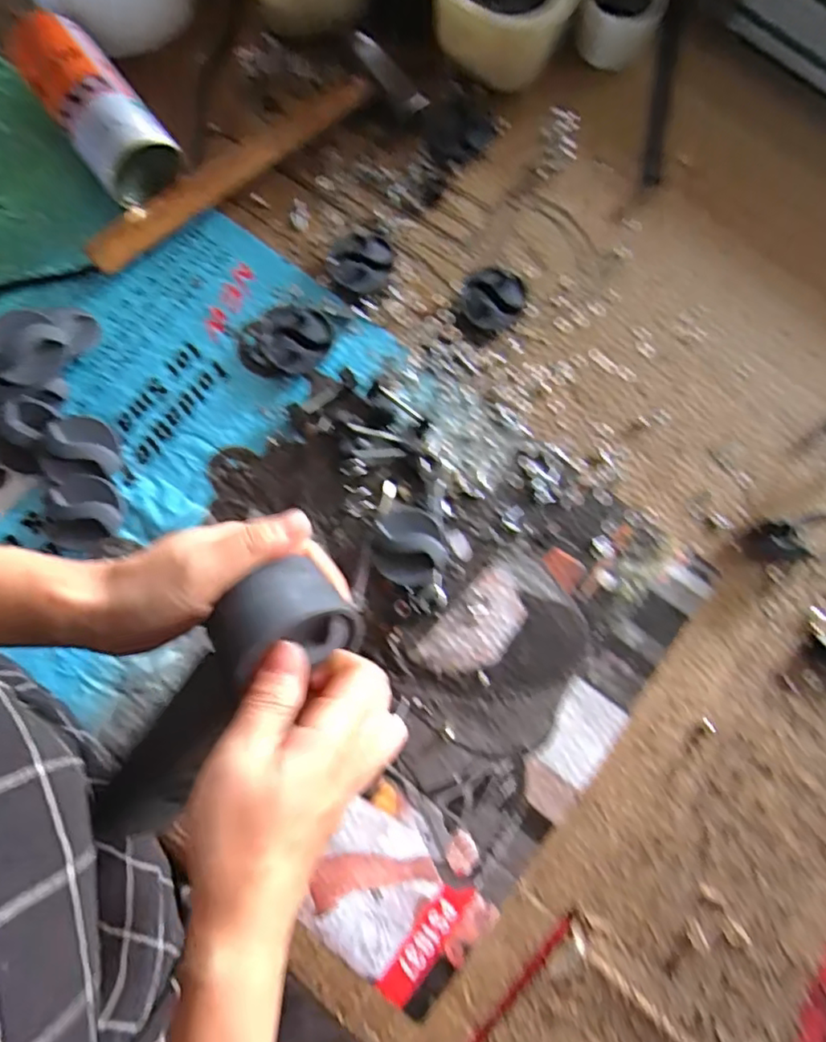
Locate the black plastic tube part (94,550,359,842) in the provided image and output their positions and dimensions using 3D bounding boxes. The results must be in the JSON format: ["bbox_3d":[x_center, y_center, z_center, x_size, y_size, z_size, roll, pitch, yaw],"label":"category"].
[{"bbox_3d":[-0.096,0.086,0.296,0.063,0.039,0.155,41,101,6],"label":"black plastic tube part"}]

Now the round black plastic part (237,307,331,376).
[{"bbox_3d":[-0.104,-0.146,0.492,0.074,0.020,0.061,-12,79,-4],"label":"round black plastic part"}]

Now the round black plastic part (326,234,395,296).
[{"bbox_3d":[-0.044,-0.219,0.510,0.051,0.022,0.058,27,79,4],"label":"round black plastic part"}]

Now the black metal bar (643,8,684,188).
[{"bbox_3d":[0.221,-0.372,0.539,0.016,0.014,0.147,7,92,0],"label":"black metal bar"}]

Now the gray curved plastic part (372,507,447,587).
[{"bbox_3d":[-0.003,0.018,0.454,0.052,0.025,0.058,-14,79,-4],"label":"gray curved plastic part"}]

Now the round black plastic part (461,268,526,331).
[{"bbox_3d":[0.068,-0.185,0.507,0.054,0.020,0.050,0,79,-2],"label":"round black plastic part"}]

